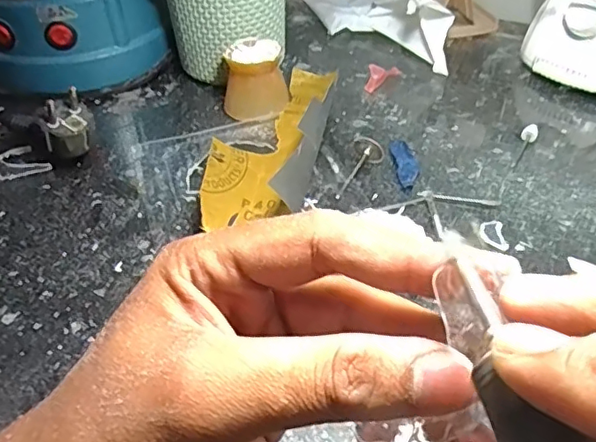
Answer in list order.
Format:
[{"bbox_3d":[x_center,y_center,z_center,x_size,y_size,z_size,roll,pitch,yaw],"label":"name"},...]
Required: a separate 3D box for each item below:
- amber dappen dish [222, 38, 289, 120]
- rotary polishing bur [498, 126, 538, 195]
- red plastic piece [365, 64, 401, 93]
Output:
[{"bbox_3d":[-0.033,-0.106,0.438,0.045,0.042,0.051,-8,42,-6],"label":"amber dappen dish"},{"bbox_3d":[0.145,-0.042,0.384,0.009,0.011,0.072,20,47,24],"label":"rotary polishing bur"},{"bbox_3d":[0.066,-0.117,0.468,0.034,0.017,0.012,-32,49,-29],"label":"red plastic piece"}]

